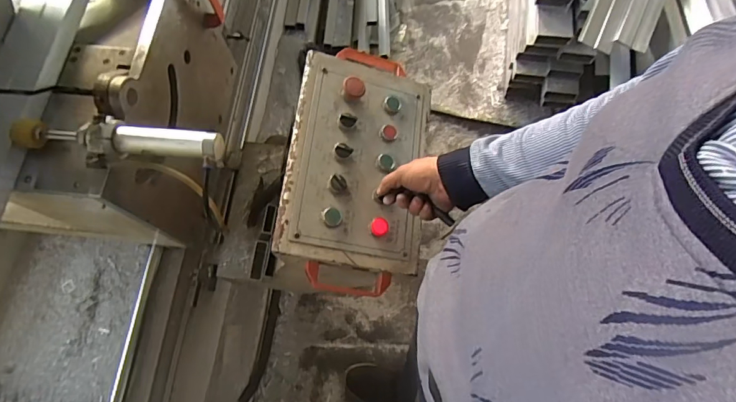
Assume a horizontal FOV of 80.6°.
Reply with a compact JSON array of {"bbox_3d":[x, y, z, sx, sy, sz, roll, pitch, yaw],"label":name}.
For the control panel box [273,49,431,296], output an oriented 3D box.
[{"bbox_3d":[-0.018,-0.067,0.717,0.226,0.088,0.423,12,71,-15],"label":"control panel box"}]

